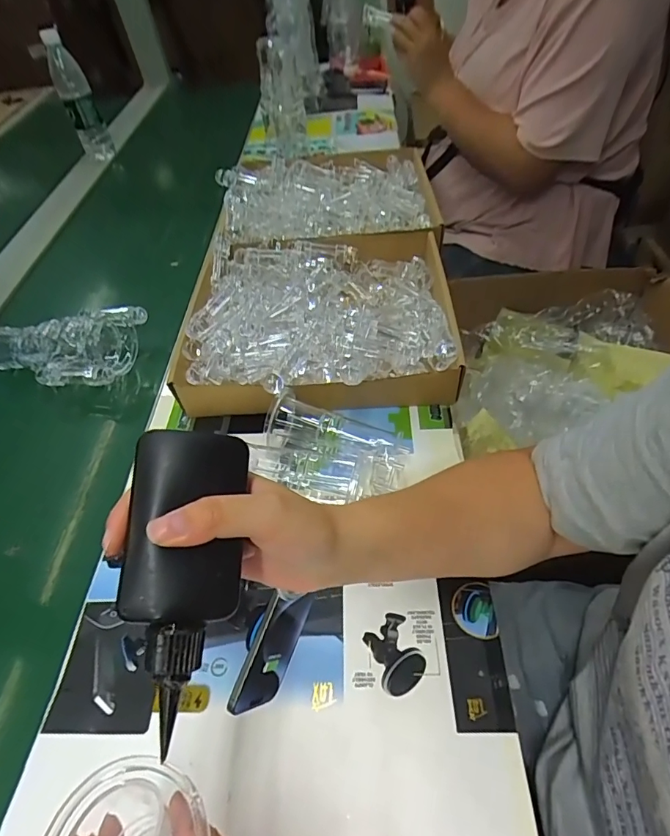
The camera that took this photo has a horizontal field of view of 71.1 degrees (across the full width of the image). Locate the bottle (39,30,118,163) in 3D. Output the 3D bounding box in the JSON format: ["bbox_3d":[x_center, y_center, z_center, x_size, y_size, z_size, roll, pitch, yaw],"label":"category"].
[{"bbox_3d":[-0.549,-0.685,0.996,0.063,0.215,0.055,-25,52,-15],"label":"bottle"}]

